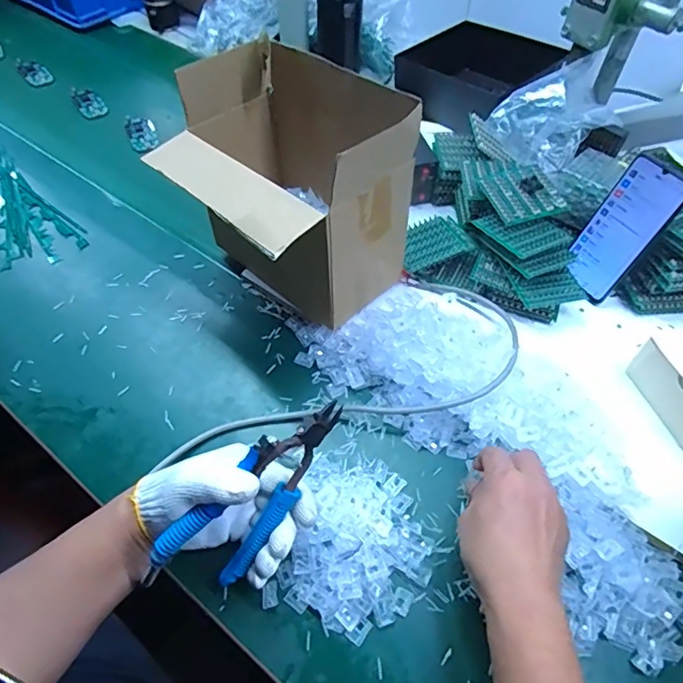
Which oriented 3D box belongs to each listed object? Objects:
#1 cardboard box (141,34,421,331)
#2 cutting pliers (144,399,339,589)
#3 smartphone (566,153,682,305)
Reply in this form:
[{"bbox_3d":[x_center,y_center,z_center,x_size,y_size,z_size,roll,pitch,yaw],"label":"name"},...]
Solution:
[{"bbox_3d":[-0.055,-0.165,0.596,0.227,0.229,0.233,-39,63,-25],"label":"cardboard box"},{"bbox_3d":[-0.071,0.128,0.430,0.193,0.079,0.020,-48,29,1],"label":"cutting pliers"},{"bbox_3d":[0.327,-0.127,0.609,0.014,0.160,0.075,-15,51,-38],"label":"smartphone"}]

